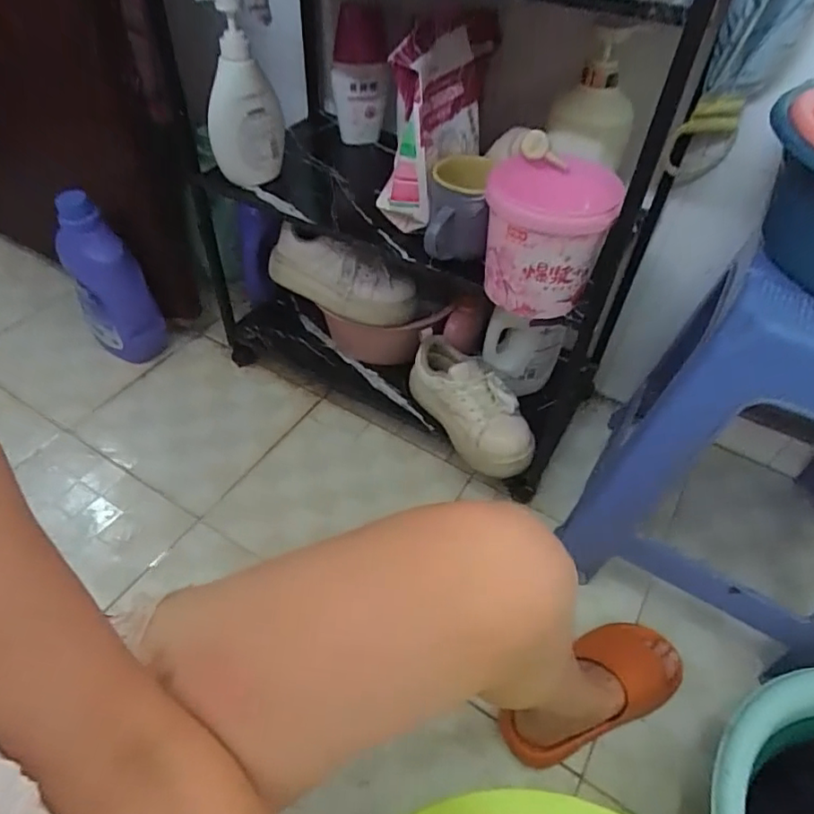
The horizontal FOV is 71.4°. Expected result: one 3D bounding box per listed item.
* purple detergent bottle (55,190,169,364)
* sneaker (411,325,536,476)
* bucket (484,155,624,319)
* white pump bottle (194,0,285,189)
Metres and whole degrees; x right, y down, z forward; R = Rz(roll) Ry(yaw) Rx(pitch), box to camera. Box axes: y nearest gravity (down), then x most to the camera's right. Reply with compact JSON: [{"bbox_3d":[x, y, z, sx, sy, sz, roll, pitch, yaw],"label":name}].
[{"bbox_3d":[-0.506,-0.198,0.968,0.112,0.310,0.106,-27,56,-25],"label":"purple detergent bottle"},{"bbox_3d":[0.090,-0.004,0.858,0.094,0.115,0.253,-26,55,-25],"label":"sneaker"},{"bbox_3d":[0.147,-0.189,0.623,0.123,0.124,0.137,9,48,3],"label":"bucket"},{"bbox_3d":[-0.208,-0.384,0.710,0.095,0.223,0.067,-11,49,-12],"label":"white pump bottle"}]

